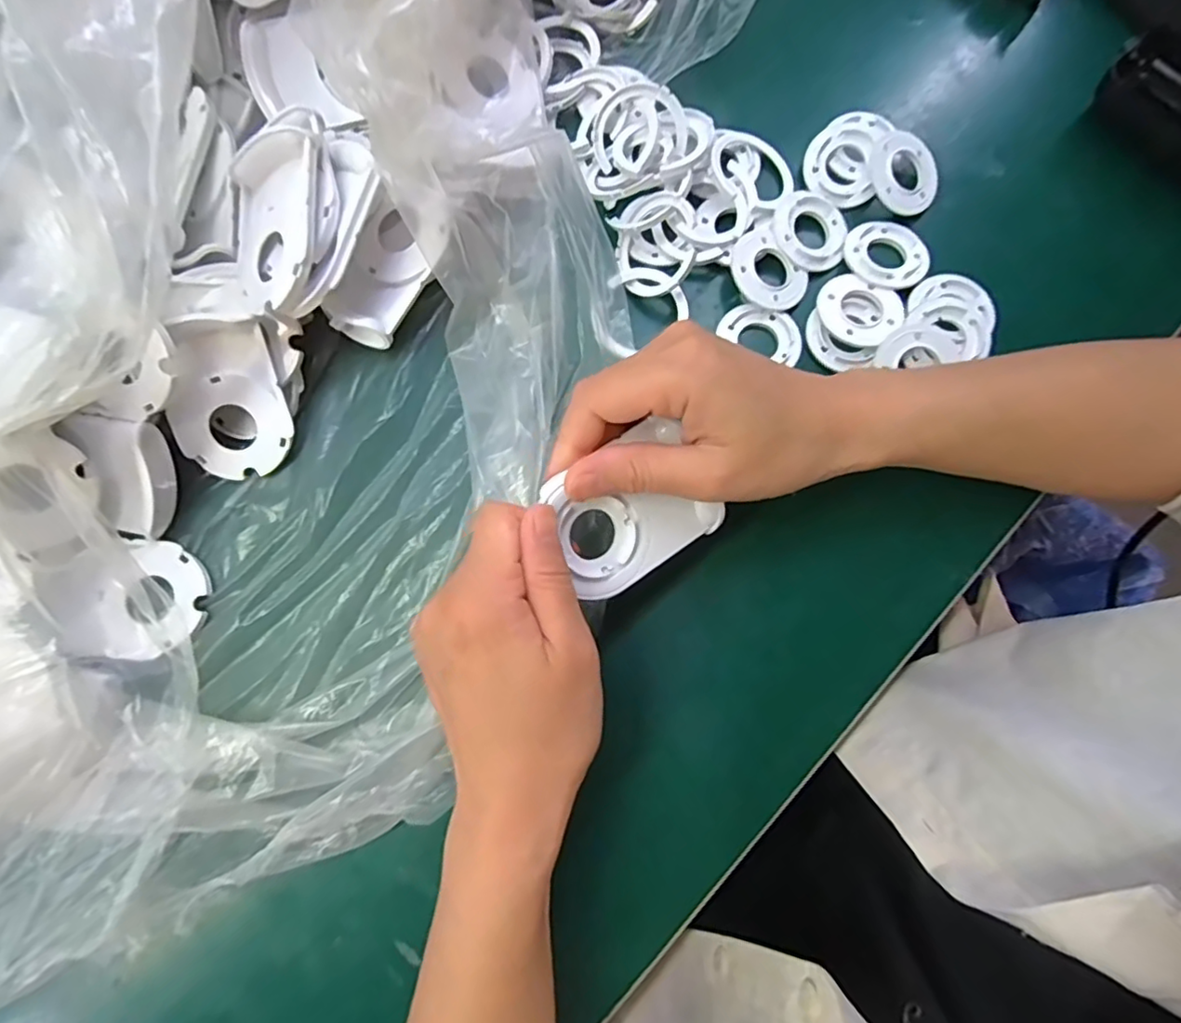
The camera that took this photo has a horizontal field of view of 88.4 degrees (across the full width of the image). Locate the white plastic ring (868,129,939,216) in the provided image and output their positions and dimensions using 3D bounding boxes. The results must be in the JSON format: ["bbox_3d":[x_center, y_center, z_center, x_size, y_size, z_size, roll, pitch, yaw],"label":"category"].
[{"bbox_3d":[0.173,-0.187,0.336,0.042,0.011,0.044,1,85,-13],"label":"white plastic ring"}]

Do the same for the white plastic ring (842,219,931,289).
[{"bbox_3d":[0.160,-0.140,0.328,0.042,0.005,0.043,0,78,1],"label":"white plastic ring"}]

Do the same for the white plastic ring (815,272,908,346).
[{"bbox_3d":[0.142,-0.107,0.320,0.041,0.008,0.042,0,78,1],"label":"white plastic ring"}]

